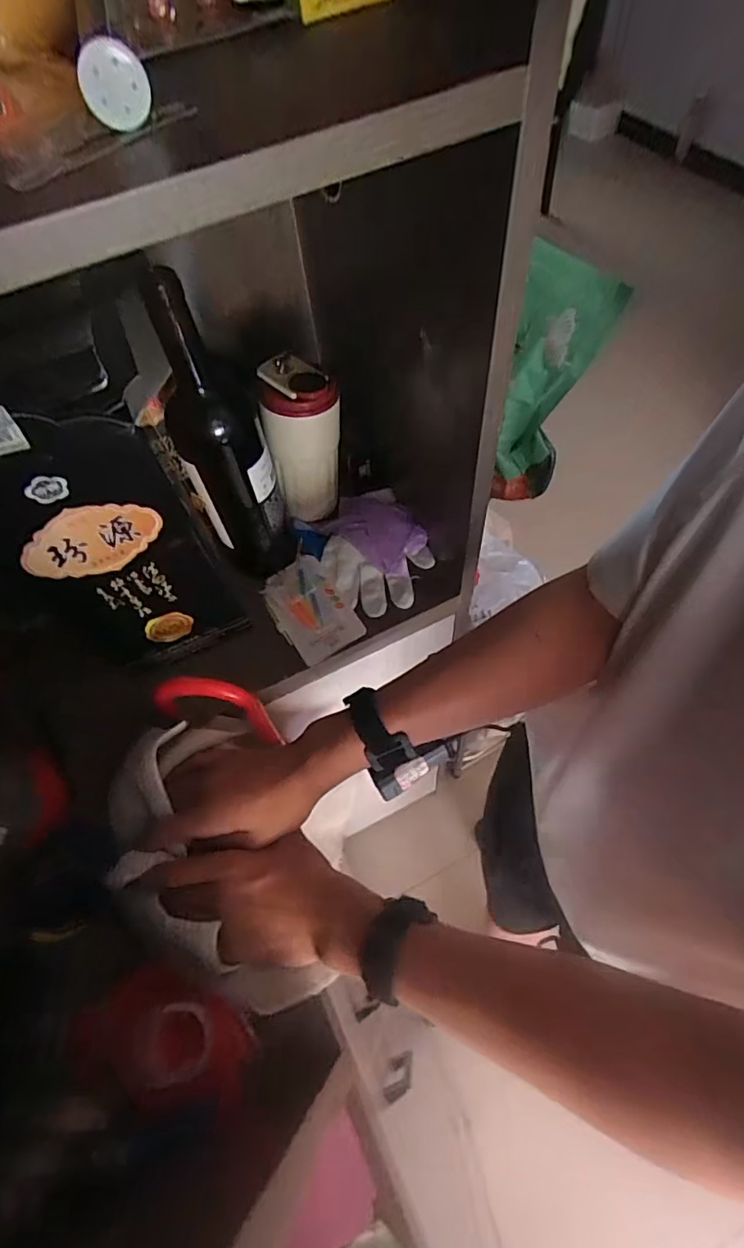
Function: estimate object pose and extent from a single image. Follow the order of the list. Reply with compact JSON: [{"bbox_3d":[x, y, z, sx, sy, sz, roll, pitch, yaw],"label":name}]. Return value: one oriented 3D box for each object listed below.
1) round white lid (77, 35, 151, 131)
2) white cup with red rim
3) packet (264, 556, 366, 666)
[{"bbox_3d":[-0.096,-0.200,0.200,0.024,0.023,0.006,0,60,4],"label":"round white lid"},{"bbox_3d":[-0.066,-0.187,0.549,0.073,0.141,0.075,-8,60,0],"label":"white cup with red rim"},{"bbox_3d":[-0.063,-0.018,0.553,0.071,0.015,0.105,-30,63,-12],"label":"packet"}]

